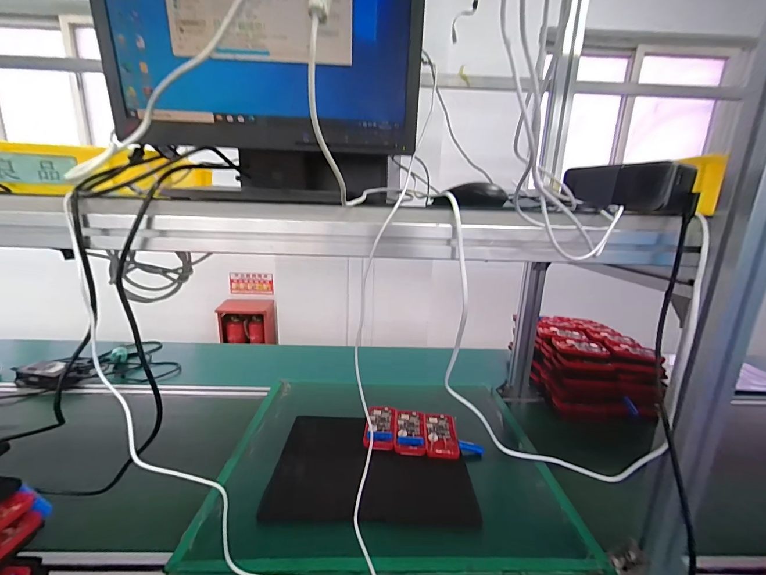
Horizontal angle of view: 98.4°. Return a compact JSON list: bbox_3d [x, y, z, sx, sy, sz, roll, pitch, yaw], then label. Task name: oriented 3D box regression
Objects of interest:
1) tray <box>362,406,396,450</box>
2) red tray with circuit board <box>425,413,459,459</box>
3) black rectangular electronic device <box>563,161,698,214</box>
[{"bbox_3d":[-0.005,0.299,0.712,0.062,0.019,0.120,3,14,4],"label":"tray"},{"bbox_3d":[0.122,0.308,0.691,0.065,0.017,0.119,3,14,4],"label":"red tray with circuit board"},{"bbox_3d":[0.294,-0.121,0.406,0.051,0.052,0.134,-3,14,-20],"label":"black rectangular electronic device"}]

